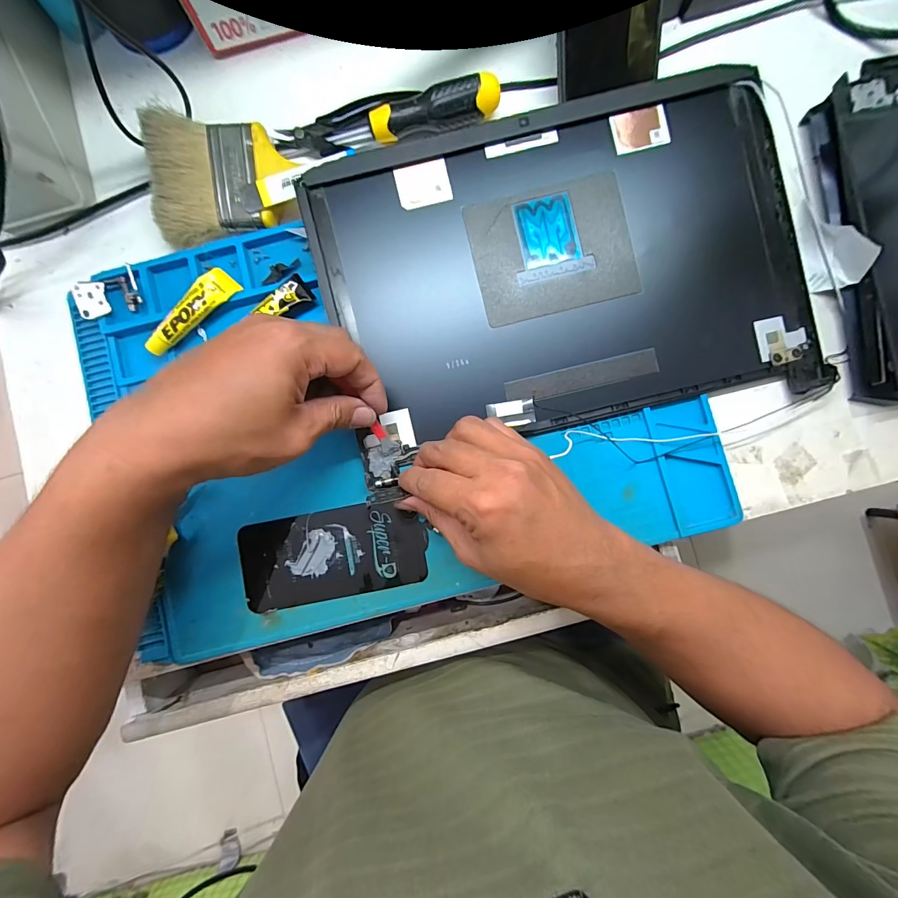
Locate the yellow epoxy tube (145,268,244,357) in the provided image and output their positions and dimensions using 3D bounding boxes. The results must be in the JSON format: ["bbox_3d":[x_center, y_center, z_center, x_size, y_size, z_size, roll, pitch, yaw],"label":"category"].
[{"bbox_3d":[-0.199,-0.105,0.300,0.023,0.008,0.082,40,84,-25],"label":"yellow epoxy tube"}]

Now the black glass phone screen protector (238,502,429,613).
[{"bbox_3d":[-0.090,0.082,0.303,0.143,0.004,0.067,-11,86,0],"label":"black glass phone screen protector"}]

